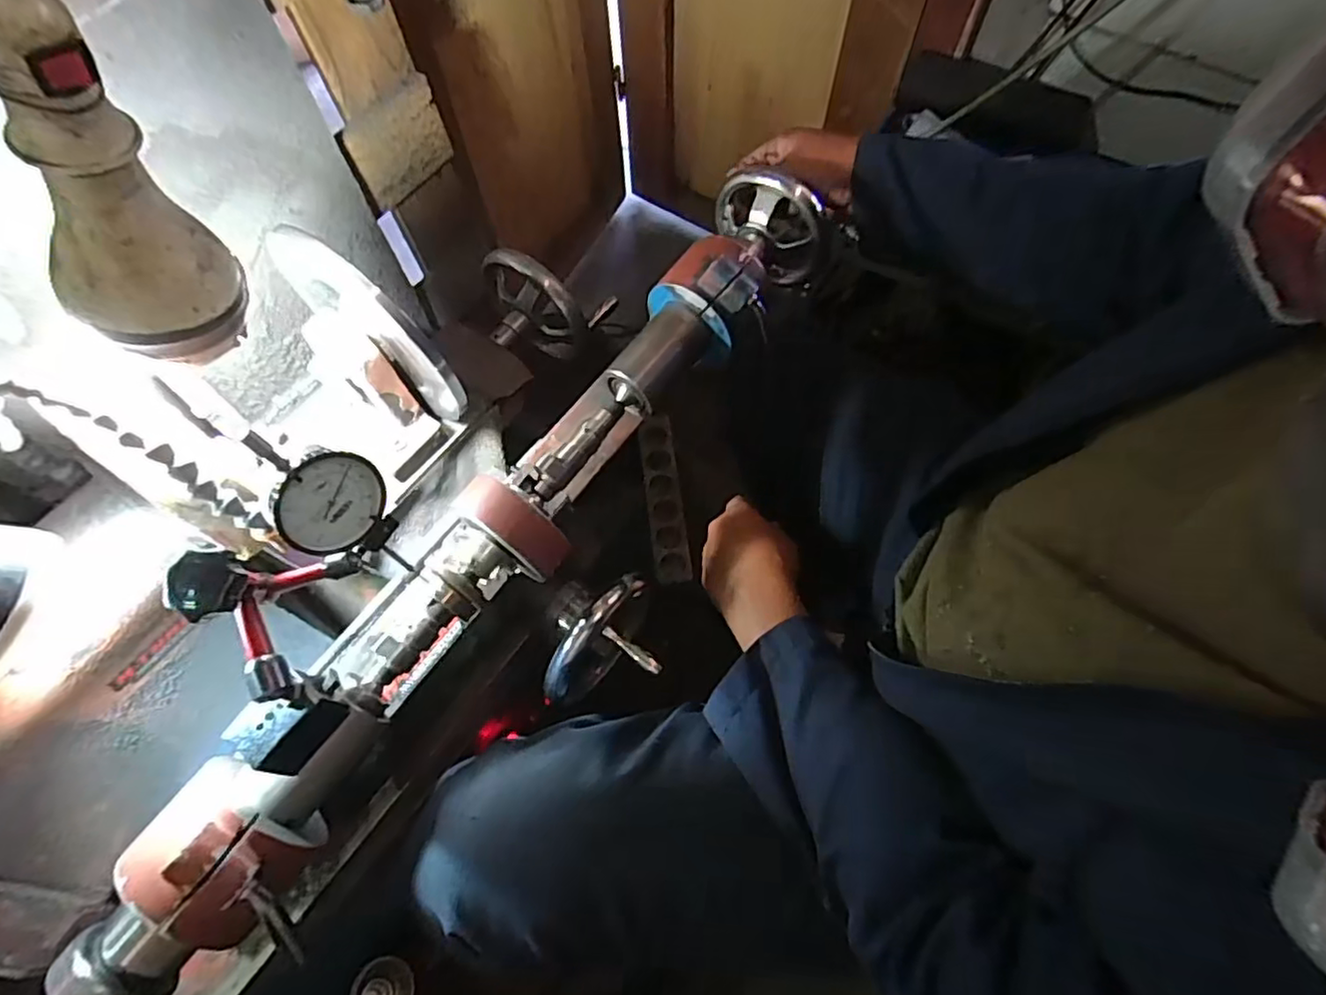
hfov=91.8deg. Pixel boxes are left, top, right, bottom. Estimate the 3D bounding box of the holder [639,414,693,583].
[{"bbox_3d":[0.000,-0.005,1.008,0.052,0.037,0.281,-7,65,-2],"label":"holder"}]

